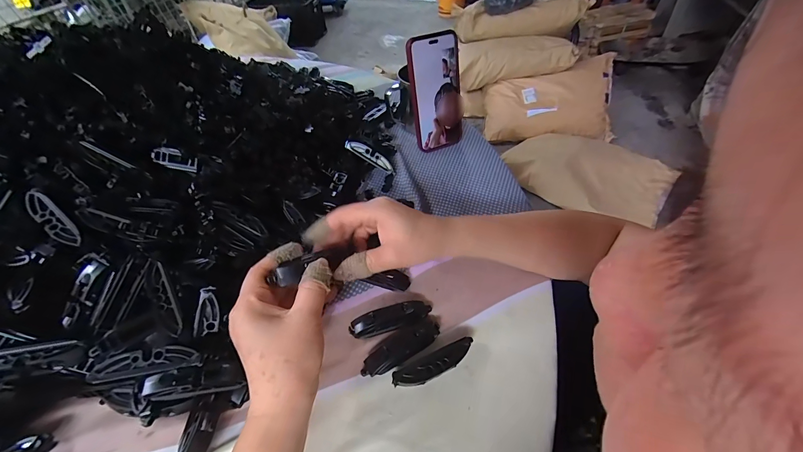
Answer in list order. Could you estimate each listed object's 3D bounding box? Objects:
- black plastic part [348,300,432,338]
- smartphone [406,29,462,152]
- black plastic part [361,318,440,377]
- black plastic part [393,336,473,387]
[{"bbox_3d":[-0.011,0.089,0.329,0.079,0.022,0.021,-11,49,-9],"label":"black plastic part"},{"bbox_3d":[0.051,-0.192,0.491,0.074,0.156,0.018,-21,36,-17],"label":"smartphone"},{"bbox_3d":[0.000,0.112,0.313,0.079,0.016,0.023,-21,51,-17],"label":"black plastic part"},{"bbox_3d":[0.030,0.125,0.303,0.078,0.016,0.020,-20,51,-17],"label":"black plastic part"}]

